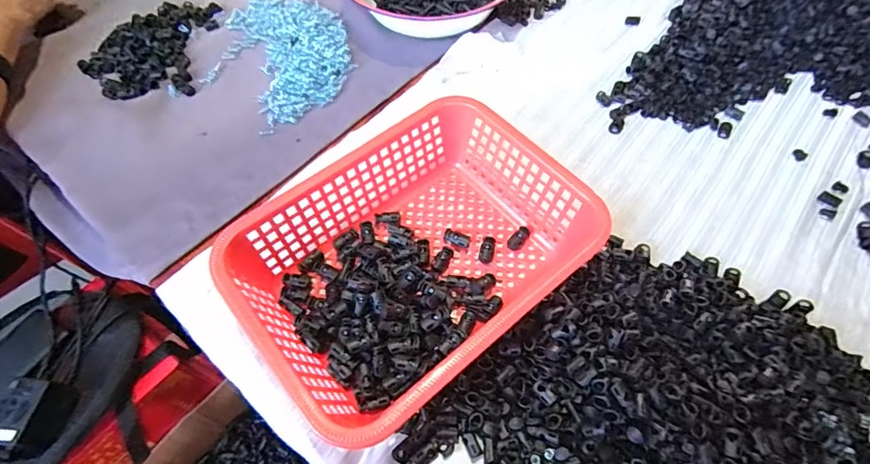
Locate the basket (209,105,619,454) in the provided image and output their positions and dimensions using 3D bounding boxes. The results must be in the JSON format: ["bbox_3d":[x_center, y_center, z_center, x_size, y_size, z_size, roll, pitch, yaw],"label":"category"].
[{"bbox_3d":[-0.017,0.022,0.431,0.300,0.077,0.219,-36,66,-19],"label":"basket"}]

